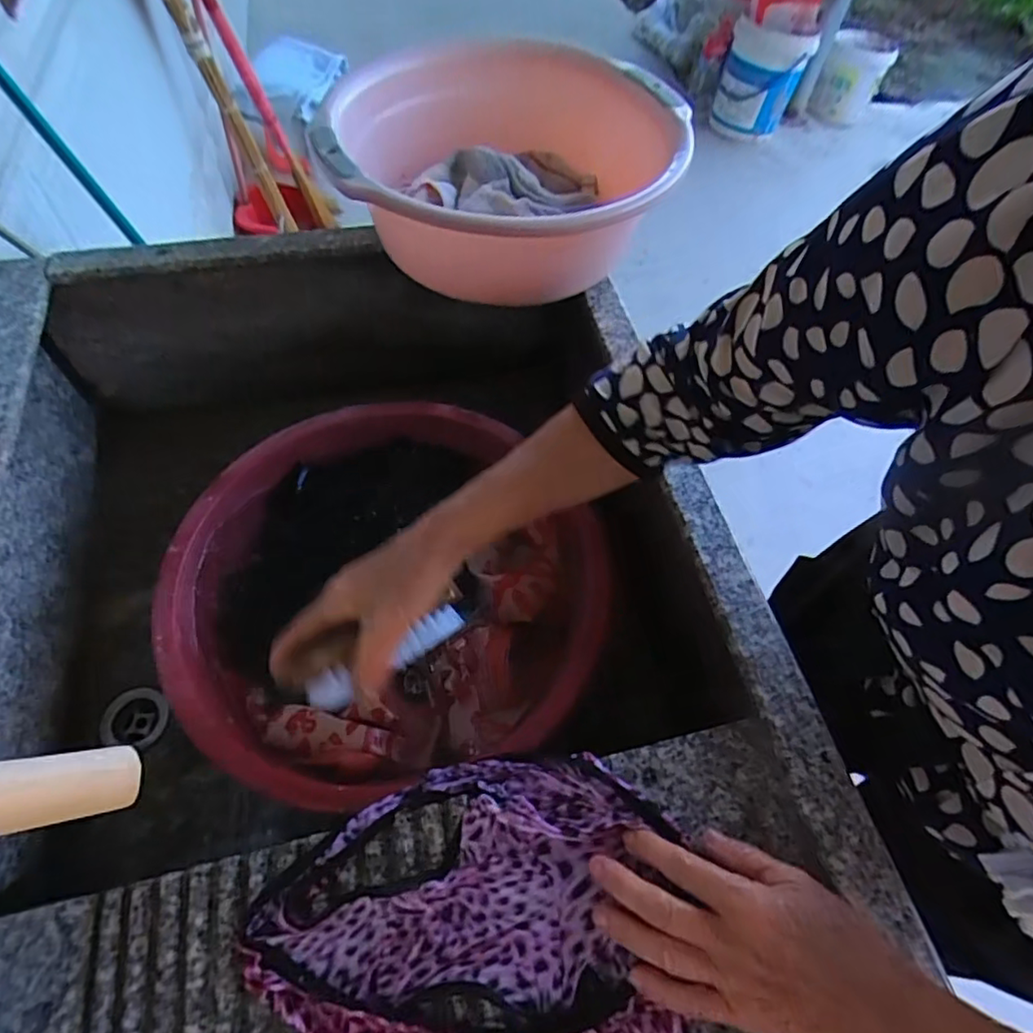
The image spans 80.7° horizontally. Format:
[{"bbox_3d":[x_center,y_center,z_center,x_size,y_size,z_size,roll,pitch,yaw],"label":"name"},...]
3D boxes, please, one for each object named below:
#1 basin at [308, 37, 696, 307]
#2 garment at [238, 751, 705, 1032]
[{"bbox_3d":[-0.012,-0.324,0.585,0.311,0.123,0.315,2,58,-3],"label":"basin"},{"bbox_3d":[-0.034,0.240,0.370,0.243,0.046,0.181,7,57,0],"label":"garment"}]

